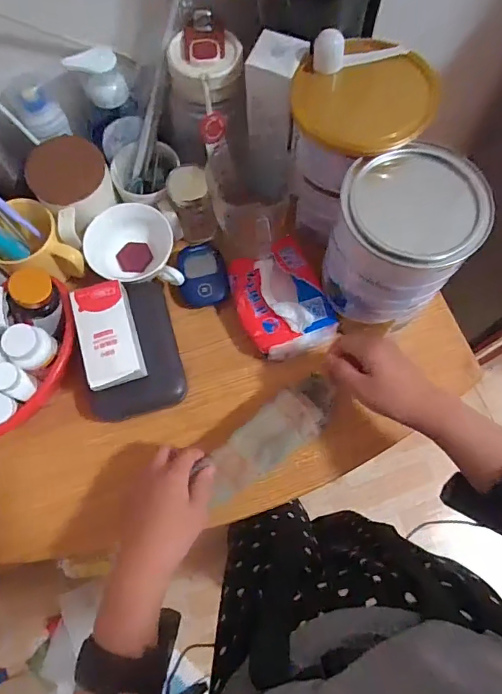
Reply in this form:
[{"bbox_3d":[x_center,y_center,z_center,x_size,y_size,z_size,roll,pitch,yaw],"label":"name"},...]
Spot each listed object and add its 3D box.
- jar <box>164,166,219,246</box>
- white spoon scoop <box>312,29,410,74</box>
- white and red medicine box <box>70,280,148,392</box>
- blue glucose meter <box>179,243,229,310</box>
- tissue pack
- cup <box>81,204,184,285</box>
[{"bbox_3d":[-0.069,-0.169,0.547,0.044,0.088,0.049,-19,73,-5],"label":"jar"},{"bbox_3d":[0.099,-0.273,0.412,0.082,0.026,0.023,-8,72,-1],"label":"white spoon scoop"},{"bbox_3d":[-0.151,-0.012,0.478,0.056,0.030,0.110,-18,73,-4],"label":"white and red medicine box"},{"bbox_3d":[-0.058,-0.088,0.551,0.057,0.022,0.073,-7,72,-1],"label":"blue glucose meter"},{"bbox_3d":[0.033,-0.059,0.513,0.095,0.034,0.132,-21,73,-5],"label":"tissue pack"},{"bbox_3d":[-0.141,-0.112,0.541,0.102,0.051,0.108,0,72,1],"label":"cup"}]

